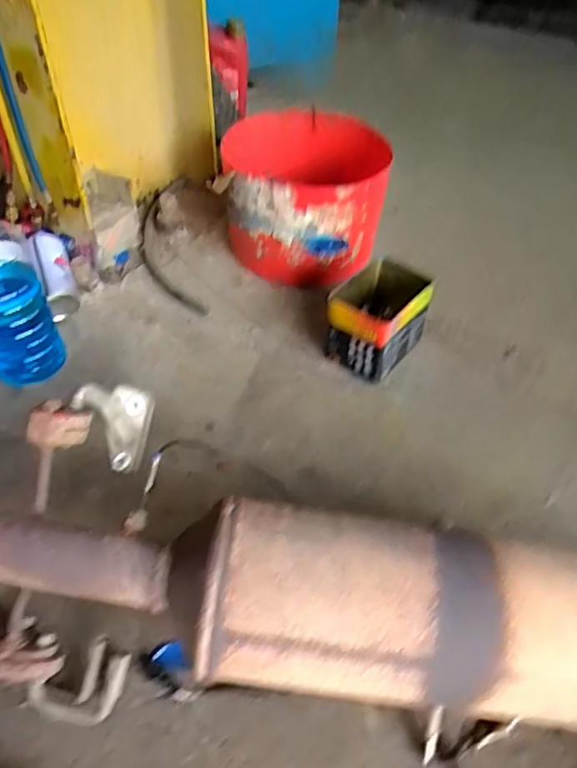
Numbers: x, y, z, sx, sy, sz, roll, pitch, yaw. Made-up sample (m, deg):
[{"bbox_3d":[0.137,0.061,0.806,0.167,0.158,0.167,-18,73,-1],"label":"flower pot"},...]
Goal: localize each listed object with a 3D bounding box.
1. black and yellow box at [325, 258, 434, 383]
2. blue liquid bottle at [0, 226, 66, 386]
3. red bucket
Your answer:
[{"bbox_3d":[0.132,-0.094,0.866,0.098,0.108,0.164,31,53,24],"label":"black and yellow box"},{"bbox_3d":[-0.366,-0.119,0.764,0.098,0.249,0.091,-23,51,-22],"label":"blue liquid bottle"},{"bbox_3d":[0.018,-0.311,1.003,0.238,0.188,0.245,-3,47,-5],"label":"red bucket"}]

